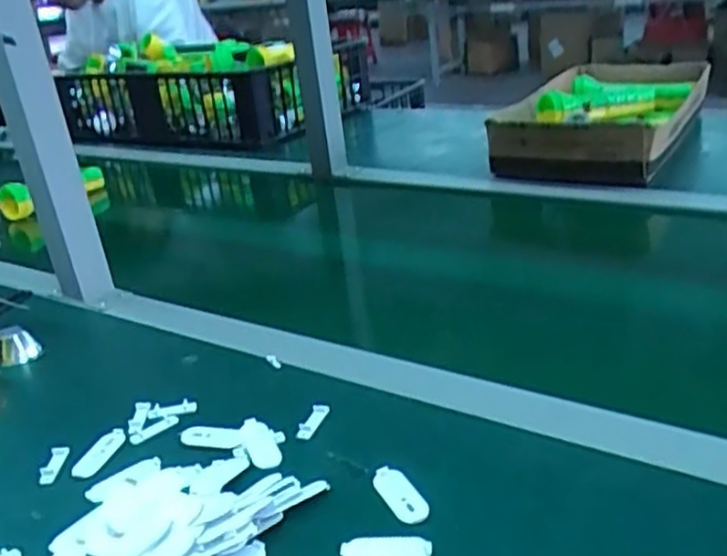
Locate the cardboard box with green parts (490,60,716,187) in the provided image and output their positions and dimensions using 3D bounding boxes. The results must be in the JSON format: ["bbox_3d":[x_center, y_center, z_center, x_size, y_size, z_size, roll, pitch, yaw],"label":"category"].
[{"bbox_3d":[0.371,-0.252,1.121,0.240,0.093,0.459,7,27,30],"label":"cardboard box with green parts"}]

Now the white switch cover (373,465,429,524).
[{"bbox_3d":[0.022,0.132,0.449,0.019,0.004,0.048,-18,26,-21],"label":"white switch cover"}]

